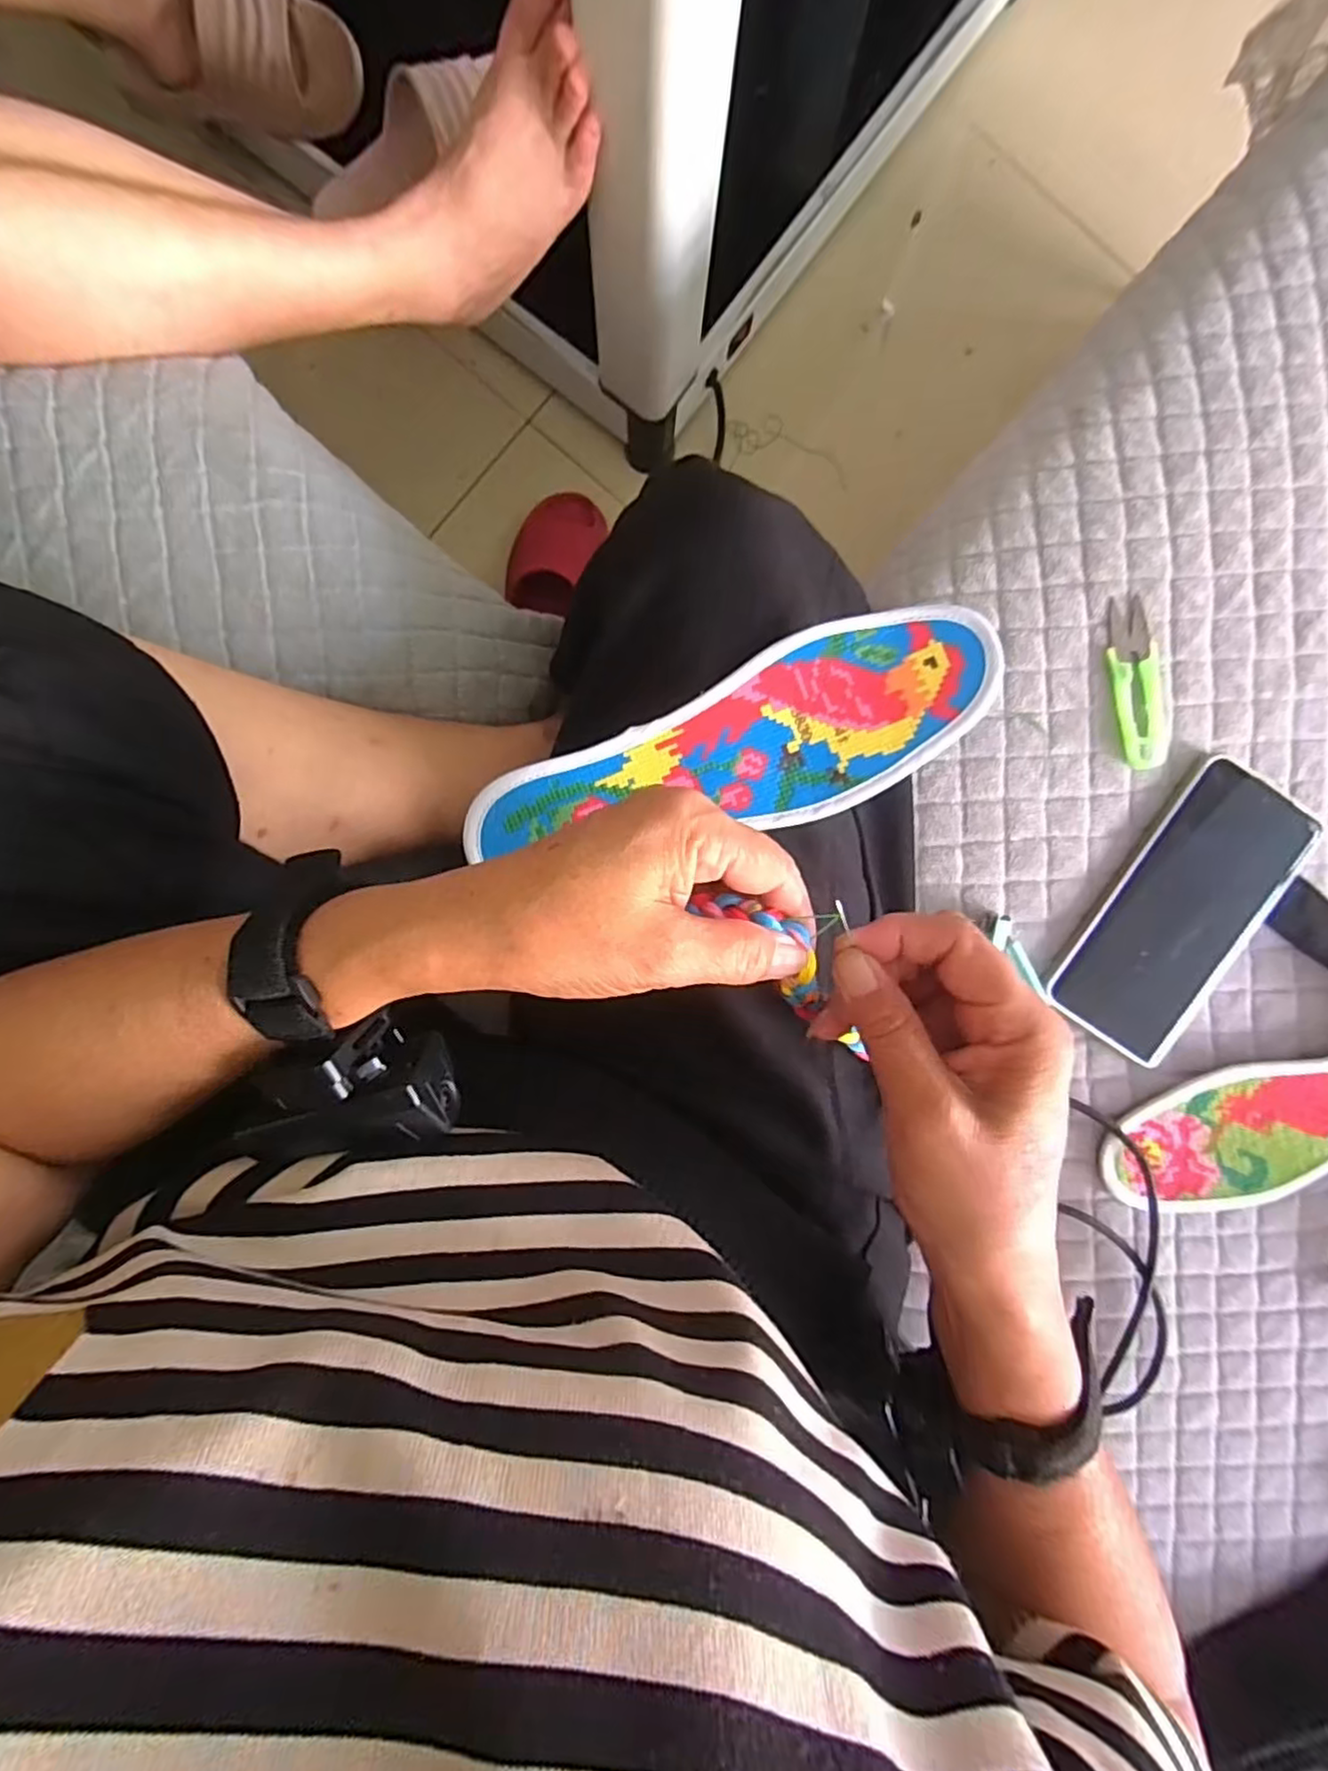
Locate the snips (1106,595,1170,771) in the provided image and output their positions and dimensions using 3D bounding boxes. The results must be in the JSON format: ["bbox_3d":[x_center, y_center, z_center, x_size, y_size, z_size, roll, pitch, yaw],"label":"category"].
[{"bbox_3d":[0.257,-0.109,0.376,0.027,0.005,0.089,-7,91,-1],"label":"snips"}]

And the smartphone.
[{"bbox_3d":[0.288,0.014,0.380,0.080,0.010,0.163,34,90,-2],"label":"smartphone"}]

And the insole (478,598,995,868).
[{"bbox_3d":[0.032,-0.055,0.312,0.235,0.013,0.074,-25,92,3],"label":"insole"}]

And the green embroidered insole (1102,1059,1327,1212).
[{"bbox_3d":[0.367,0.123,0.380,0.243,0.015,0.075,-23,95,7],"label":"green embroidered insole"}]

